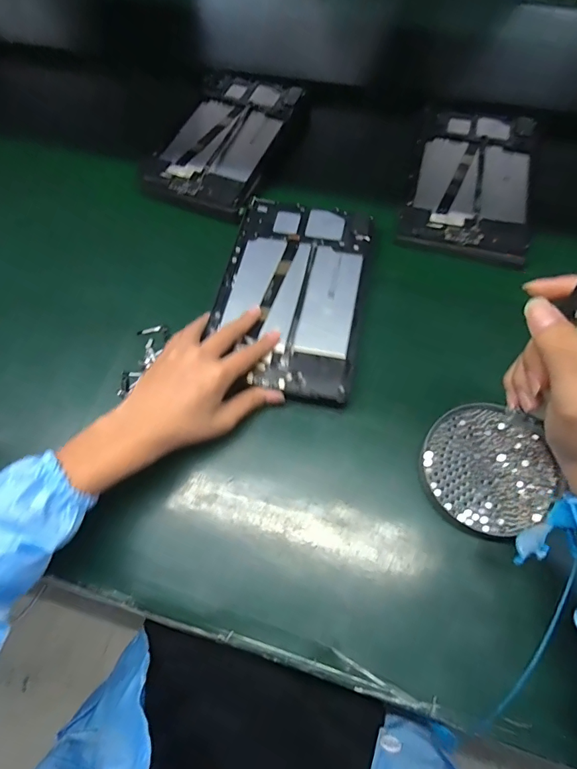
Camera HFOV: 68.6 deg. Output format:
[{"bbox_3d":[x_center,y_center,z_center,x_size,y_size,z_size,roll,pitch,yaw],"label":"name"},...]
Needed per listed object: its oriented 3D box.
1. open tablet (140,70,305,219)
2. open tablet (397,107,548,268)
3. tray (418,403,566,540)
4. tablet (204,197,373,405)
[{"bbox_3d":[-0.086,-0.341,0.580,0.152,0.013,0.259,19,68,11],"label":"open tablet"},{"bbox_3d":[0.235,-0.262,0.538,0.151,0.015,0.256,16,68,10],"label":"open tablet"},{"bbox_3d":[0.176,0.073,0.375,0.107,0.018,0.114,39,73,18],"label":"tray"},{"bbox_3d":[0.003,-0.102,0.450,0.148,0.009,0.237,9,67,7],"label":"tablet"}]

